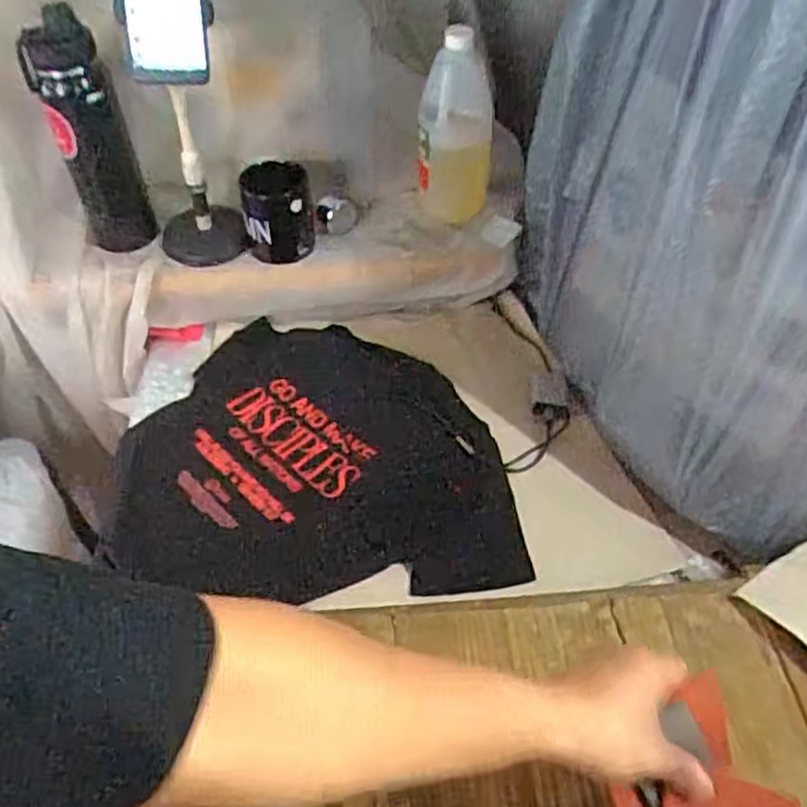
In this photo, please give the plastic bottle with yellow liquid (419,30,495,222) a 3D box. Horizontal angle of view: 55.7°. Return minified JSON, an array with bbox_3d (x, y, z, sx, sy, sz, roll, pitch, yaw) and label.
[{"bbox_3d":[0.058,-0.319,0.912,0.094,0.239,0.073,5,47,4],"label":"plastic bottle with yellow liquid"}]

